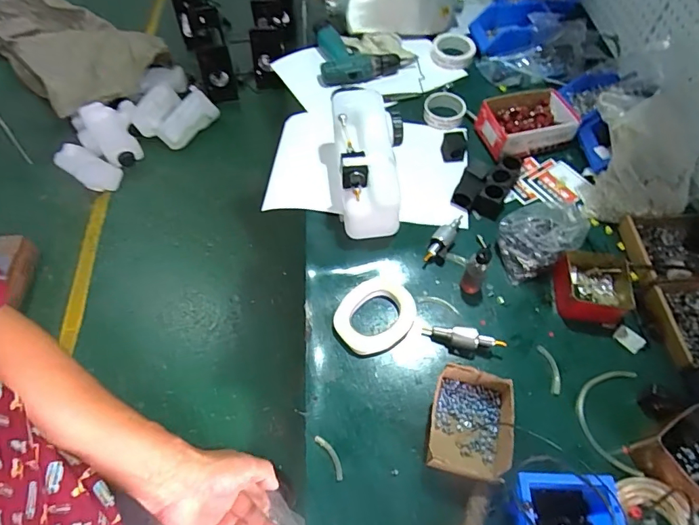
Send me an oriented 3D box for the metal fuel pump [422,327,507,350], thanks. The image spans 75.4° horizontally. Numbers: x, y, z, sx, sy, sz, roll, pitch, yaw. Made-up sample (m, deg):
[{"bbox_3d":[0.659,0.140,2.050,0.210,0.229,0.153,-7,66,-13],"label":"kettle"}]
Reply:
[{"bbox_3d":[0.174,0.116,0.696,0.122,0.024,0.026,7,57,19],"label":"metal fuel pump"}]

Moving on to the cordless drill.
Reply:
[{"bbox_3d":[0.021,-0.496,1.080,0.190,0.057,0.173,-6,58,-4],"label":"cordless drill"}]

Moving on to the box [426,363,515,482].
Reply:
[{"bbox_3d":[0.167,0.220,0.622,0.111,0.050,0.140,12,59,7],"label":"box"}]

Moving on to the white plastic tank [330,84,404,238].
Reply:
[{"bbox_3d":[0.039,-0.182,0.826,0.135,0.115,0.261,-4,65,-3],"label":"white plastic tank"}]

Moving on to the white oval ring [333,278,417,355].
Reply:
[{"bbox_3d":[0.043,0.084,0.728,0.134,0.019,0.108,-35,65,-20],"label":"white oval ring"}]

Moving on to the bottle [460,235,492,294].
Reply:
[{"bbox_3d":[0.205,0.009,0.727,0.032,0.104,0.037,26,61,15],"label":"bottle"}]

